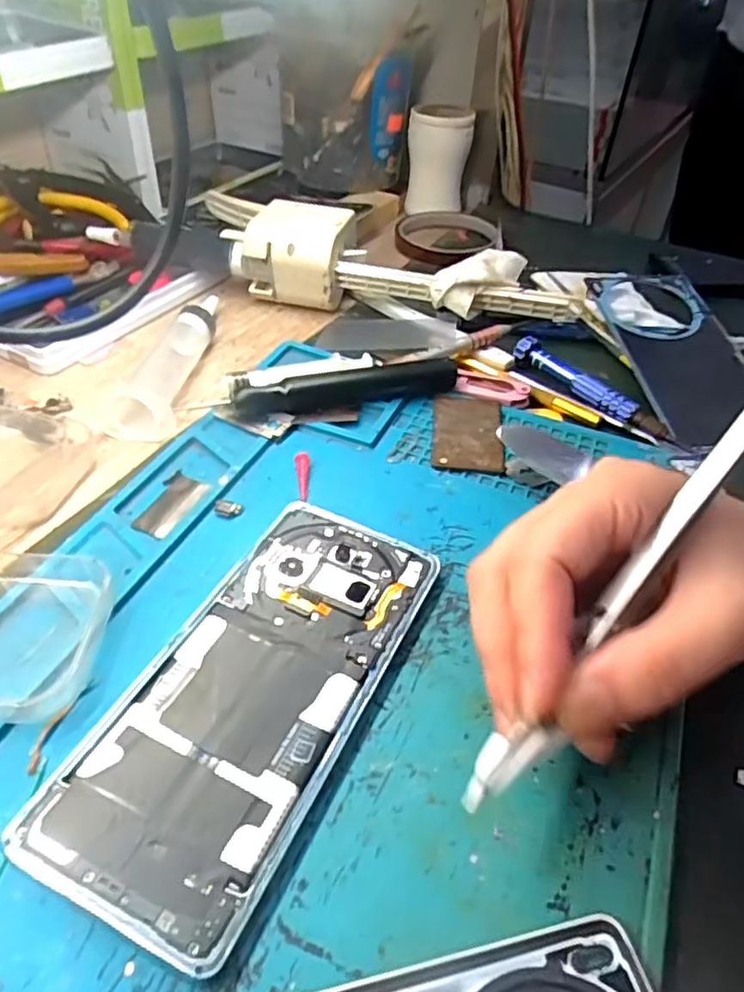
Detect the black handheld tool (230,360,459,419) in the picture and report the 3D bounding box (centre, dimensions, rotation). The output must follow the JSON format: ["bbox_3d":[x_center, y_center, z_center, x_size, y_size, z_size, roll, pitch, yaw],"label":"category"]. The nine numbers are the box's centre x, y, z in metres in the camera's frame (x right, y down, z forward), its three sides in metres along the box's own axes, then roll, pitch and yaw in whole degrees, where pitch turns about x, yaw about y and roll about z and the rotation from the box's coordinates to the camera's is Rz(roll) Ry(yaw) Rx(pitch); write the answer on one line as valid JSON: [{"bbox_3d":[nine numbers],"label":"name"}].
[{"bbox_3d":[-0.012,-0.057,0.353,0.122,0.018,0.018,-8,44,-13],"label":"black handheld tool"}]

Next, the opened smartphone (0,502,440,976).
[{"bbox_3d":[-0.040,0.064,0.230,0.074,0.009,0.160,21,45,17],"label":"opened smartphone"}]

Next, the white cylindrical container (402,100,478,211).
[{"bbox_3d":[0.057,-0.291,0.569,0.053,0.082,0.065,7,42,3],"label":"white cylindrical container"}]

